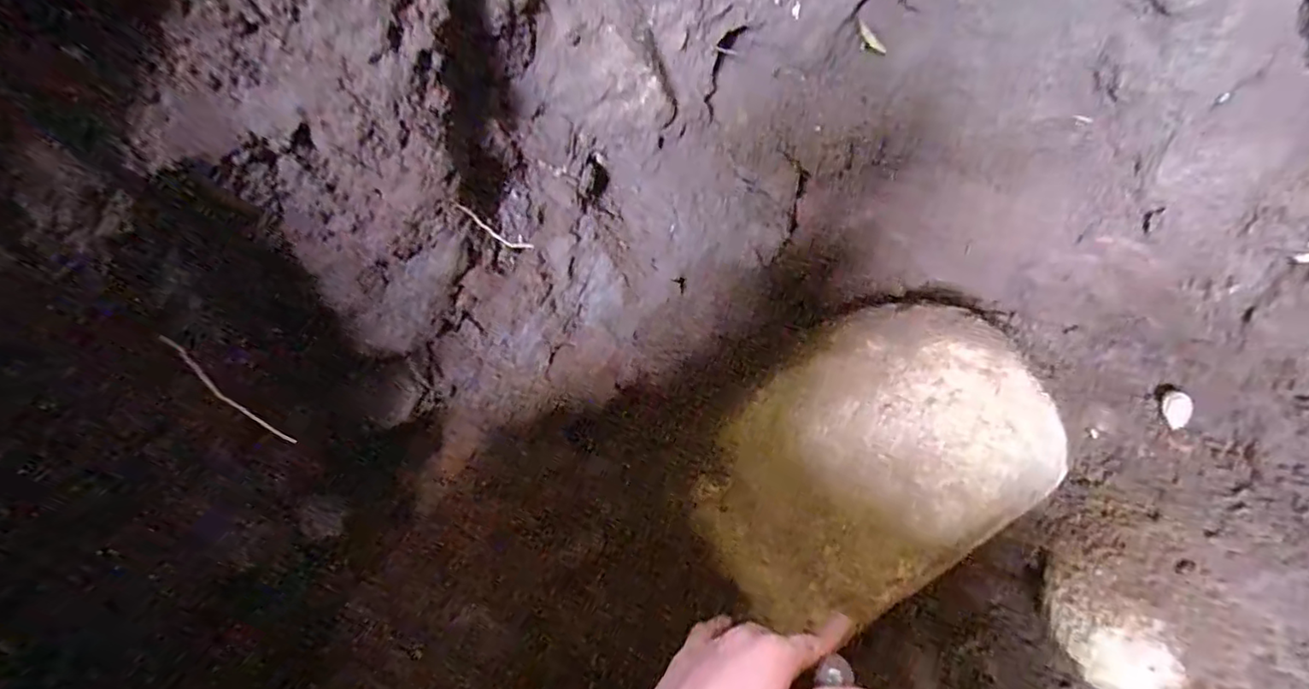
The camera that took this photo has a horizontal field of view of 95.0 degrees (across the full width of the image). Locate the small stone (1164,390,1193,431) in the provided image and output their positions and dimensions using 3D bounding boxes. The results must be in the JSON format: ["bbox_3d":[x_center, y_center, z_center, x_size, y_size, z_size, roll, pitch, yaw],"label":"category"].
[{"bbox_3d":[0.436,0.055,0.500,0.011,0.031,0.019,-5,9,-42],"label":"small stone"}]

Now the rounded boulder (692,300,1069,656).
[{"bbox_3d":[0.168,0.098,0.491,0.240,0.165,0.186,-24,52,-16],"label":"rounded boulder"}]

